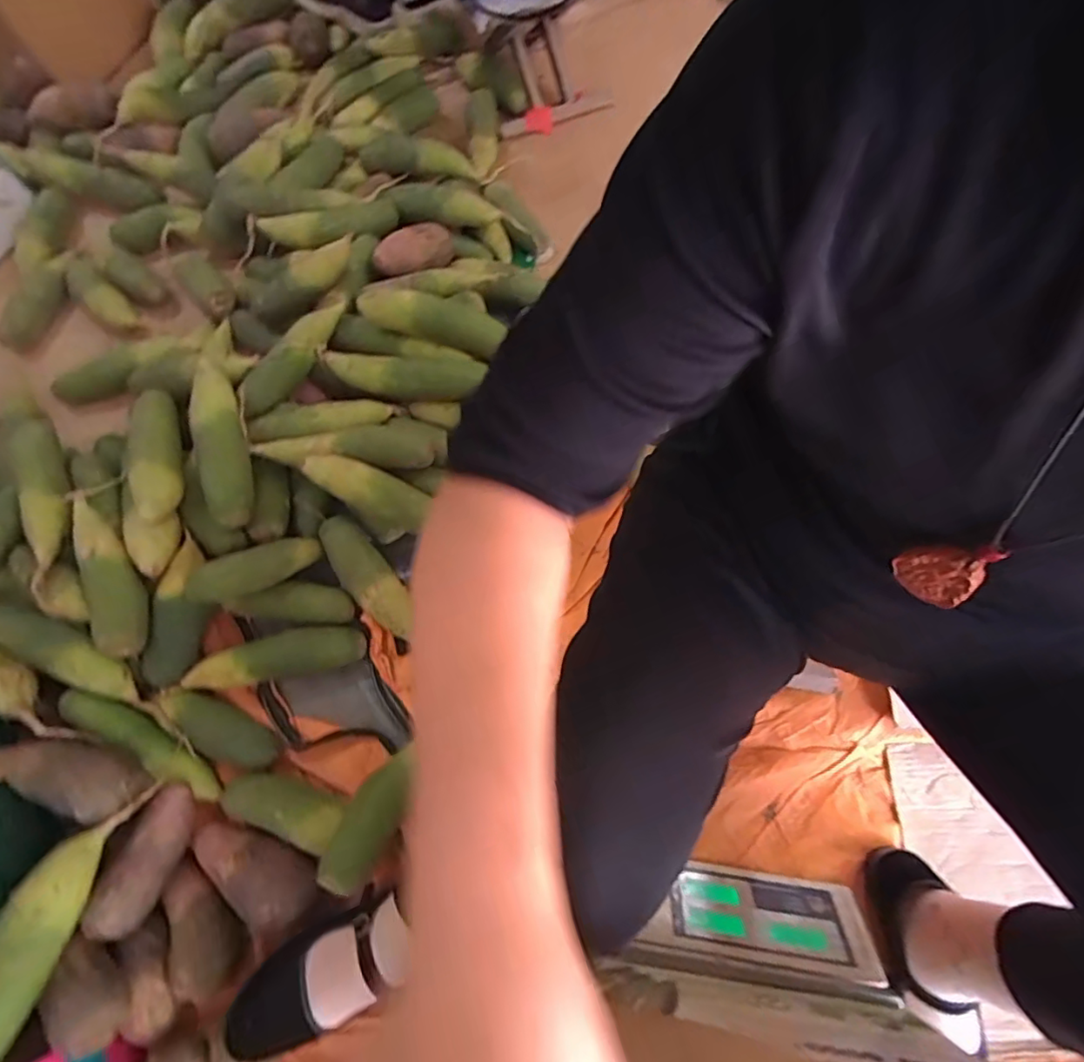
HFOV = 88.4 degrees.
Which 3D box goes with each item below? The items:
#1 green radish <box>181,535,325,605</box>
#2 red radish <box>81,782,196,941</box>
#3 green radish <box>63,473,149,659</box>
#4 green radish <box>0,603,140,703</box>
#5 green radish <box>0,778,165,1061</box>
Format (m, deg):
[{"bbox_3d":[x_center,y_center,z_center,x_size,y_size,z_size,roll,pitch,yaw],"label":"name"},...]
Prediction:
[{"bbox_3d":[-0.361,0.044,0.708,0.161,0.042,0.053,-23,69,-32],"label":"green radish"},{"bbox_3d":[-0.415,0.344,0.587,0.051,0.051,0.140,12,52,4],"label":"red radish"},{"bbox_3d":[-0.517,0.034,0.664,0.054,0.052,0.221,-19,70,-7],"label":"green radish"},{"bbox_3d":[-0.567,0.137,0.653,0.191,0.055,0.056,22,70,8],"label":"green radish"},{"bbox_3d":[-0.473,0.366,0.526,0.053,0.051,0.256,11,53,4],"label":"green radish"}]

